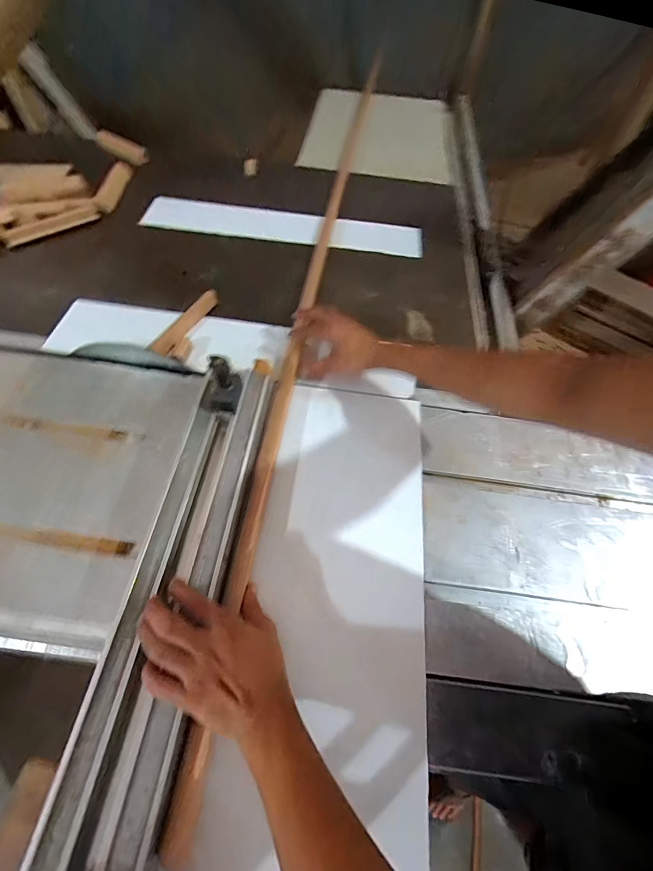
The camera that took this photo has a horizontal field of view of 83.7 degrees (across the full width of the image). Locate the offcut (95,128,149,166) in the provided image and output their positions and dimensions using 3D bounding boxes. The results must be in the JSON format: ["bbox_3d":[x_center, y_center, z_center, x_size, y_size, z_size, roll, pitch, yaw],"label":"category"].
[{"bbox_3d":[-0.512,-0.722,0.914,0.116,0.039,0.039,15,58,-18],"label":"offcut"}]

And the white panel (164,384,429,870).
[{"bbox_3d":[0.017,0.169,0.433,0.205,0.018,0.550,8,60,0],"label":"white panel"}]

